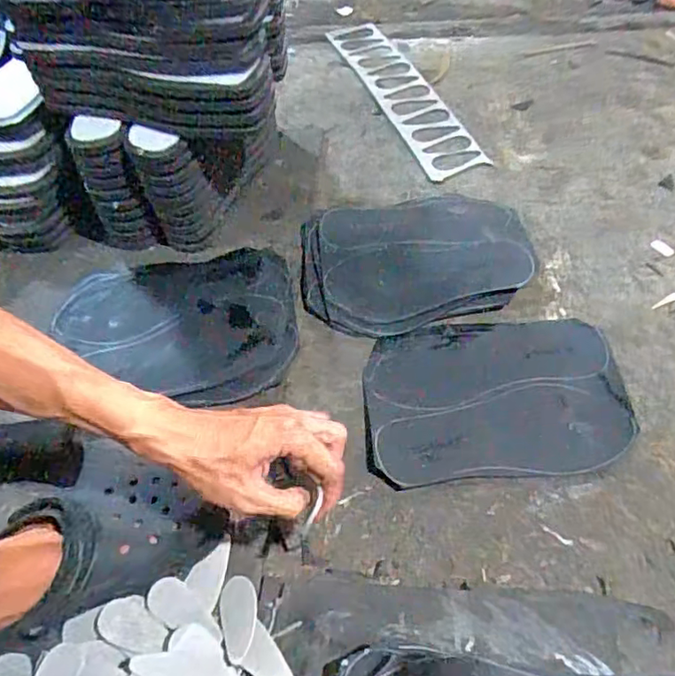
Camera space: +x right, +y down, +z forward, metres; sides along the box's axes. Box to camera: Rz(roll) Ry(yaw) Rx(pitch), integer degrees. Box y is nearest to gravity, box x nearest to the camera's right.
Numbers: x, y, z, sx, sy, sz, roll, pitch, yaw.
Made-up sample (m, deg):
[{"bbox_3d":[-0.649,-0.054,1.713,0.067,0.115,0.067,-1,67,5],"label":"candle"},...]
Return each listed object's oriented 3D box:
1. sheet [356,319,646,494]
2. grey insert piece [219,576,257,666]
[{"bbox_3d":[0.163,0.062,0.613,0.266,0.013,0.175,-6,54,1],"label":"sheet"},{"bbox_3d":[-0.082,0.231,0.479,0.030,0.005,0.063,-7,54,0],"label":"grey insert piece"}]

